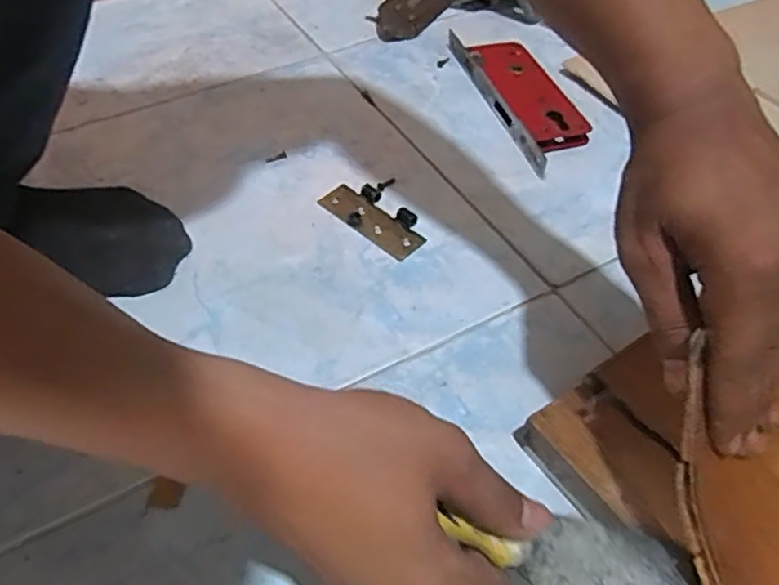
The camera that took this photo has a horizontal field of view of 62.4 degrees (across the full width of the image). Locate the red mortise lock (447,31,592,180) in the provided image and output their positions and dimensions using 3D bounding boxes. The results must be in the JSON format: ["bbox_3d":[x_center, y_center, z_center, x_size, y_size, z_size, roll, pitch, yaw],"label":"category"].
[{"bbox_3d":[0.128,-0.198,0.629,0.066,0.022,0.223,-14,49,-10],"label":"red mortise lock"}]

